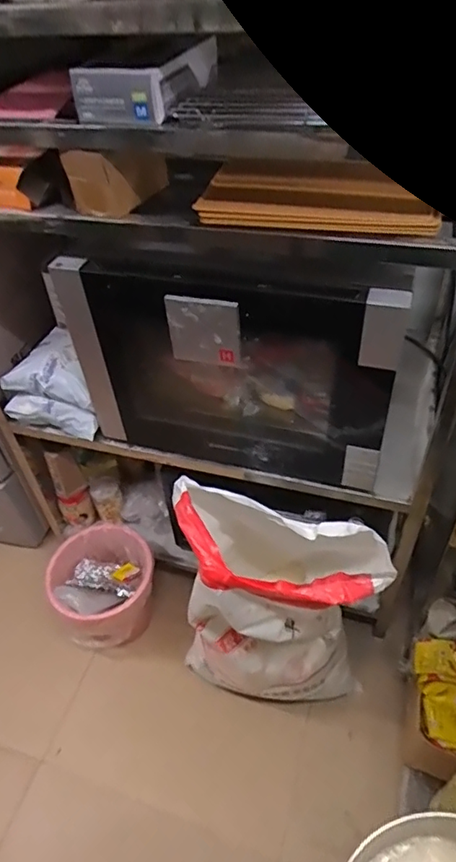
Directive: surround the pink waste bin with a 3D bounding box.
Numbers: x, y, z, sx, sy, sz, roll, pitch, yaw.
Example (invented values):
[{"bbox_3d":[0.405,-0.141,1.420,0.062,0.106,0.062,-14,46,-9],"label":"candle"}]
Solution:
[{"bbox_3d":[-0.328,0.422,1.449,0.265,0.279,0.283,-3,45,3],"label":"pink waste bin"}]

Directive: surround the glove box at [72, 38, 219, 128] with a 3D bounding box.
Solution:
[{"bbox_3d":[-0.113,-0.495,0.753,0.146,0.062,0.192,10,47,14],"label":"glove box"}]

